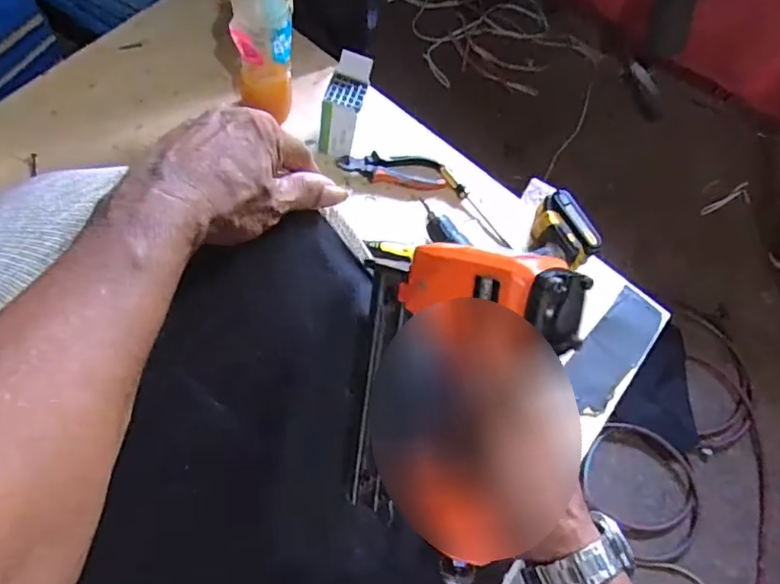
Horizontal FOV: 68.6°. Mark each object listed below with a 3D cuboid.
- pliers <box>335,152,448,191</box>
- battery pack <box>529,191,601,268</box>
[{"bbox_3d":[0.004,-0.190,0.888,0.163,0.023,0.052,2,68,-8],"label":"pliers"},{"bbox_3d":[0.262,-0.089,0.879,0.072,0.080,0.110,-20,73,-16],"label":"battery pack"}]

